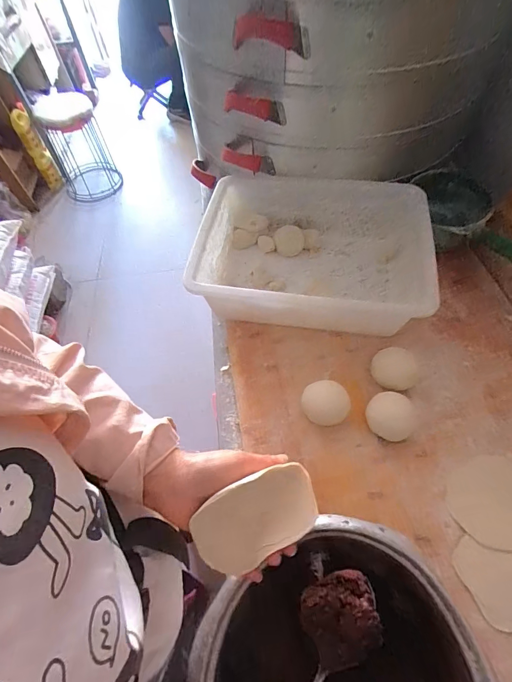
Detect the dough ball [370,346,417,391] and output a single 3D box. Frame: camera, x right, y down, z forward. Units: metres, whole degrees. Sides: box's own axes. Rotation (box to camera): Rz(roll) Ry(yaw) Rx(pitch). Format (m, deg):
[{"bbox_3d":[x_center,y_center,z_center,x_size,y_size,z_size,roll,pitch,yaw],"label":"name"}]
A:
[{"bbox_3d":[0.234,0.048,0.581,0.071,0.037,0.067,-1,59,2],"label":"dough ball"}]

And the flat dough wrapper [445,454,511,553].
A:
[{"bbox_3d":[0.349,0.229,0.486,0.138,0.007,0.123,-22,53,-12],"label":"flat dough wrapper"}]

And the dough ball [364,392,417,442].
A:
[{"bbox_3d":[0.208,0.119,0.535,0.062,0.050,0.067,-1,59,2],"label":"dough ball"}]

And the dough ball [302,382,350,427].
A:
[{"bbox_3d":[0.114,0.105,0.565,0.074,0.045,0.067,13,61,10],"label":"dough ball"}]

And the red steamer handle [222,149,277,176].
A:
[{"bbox_3d":[-0.020,-0.378,0.725,0.124,0.035,0.019,22,63,15],"label":"red steamer handle"}]

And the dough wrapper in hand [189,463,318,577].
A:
[{"bbox_3d":[0.002,0.170,0.331,0.120,0.021,0.065,-25,61,-12],"label":"dough wrapper in hand"}]

